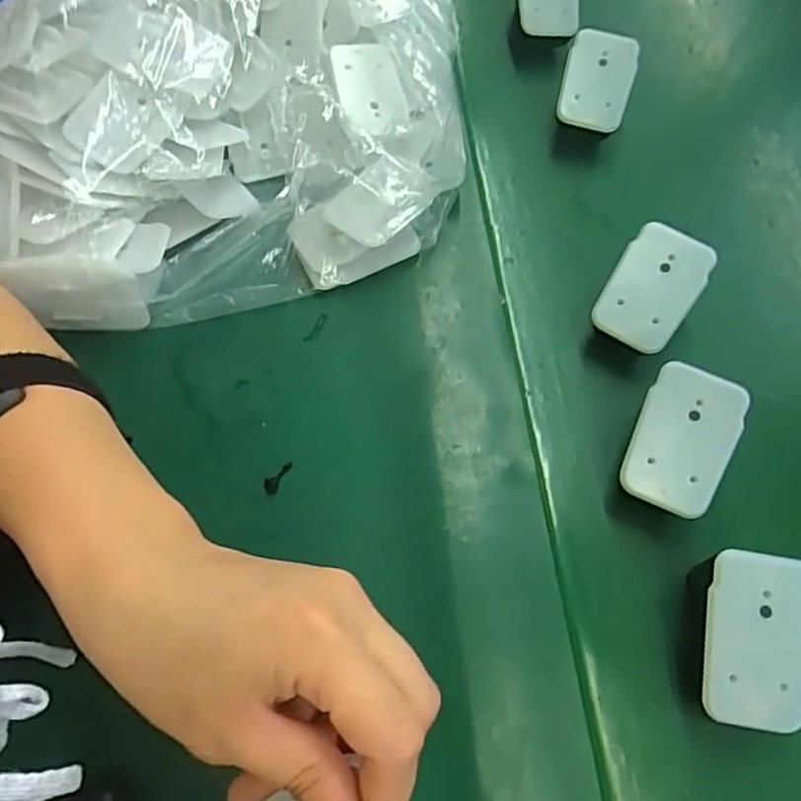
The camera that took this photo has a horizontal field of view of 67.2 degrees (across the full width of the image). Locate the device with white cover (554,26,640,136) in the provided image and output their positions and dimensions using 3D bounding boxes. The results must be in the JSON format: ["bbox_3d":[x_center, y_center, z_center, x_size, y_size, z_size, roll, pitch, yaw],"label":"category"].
[{"bbox_3d":[0.128,-0.208,0.390,0.044,0.011,0.060,15,93,12],"label":"device with white cover"}]

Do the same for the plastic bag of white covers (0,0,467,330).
[{"bbox_3d":[-0.117,-0.179,0.364,0.333,0.086,0.247,-13,65,-7],"label":"plastic bag of white covers"}]

